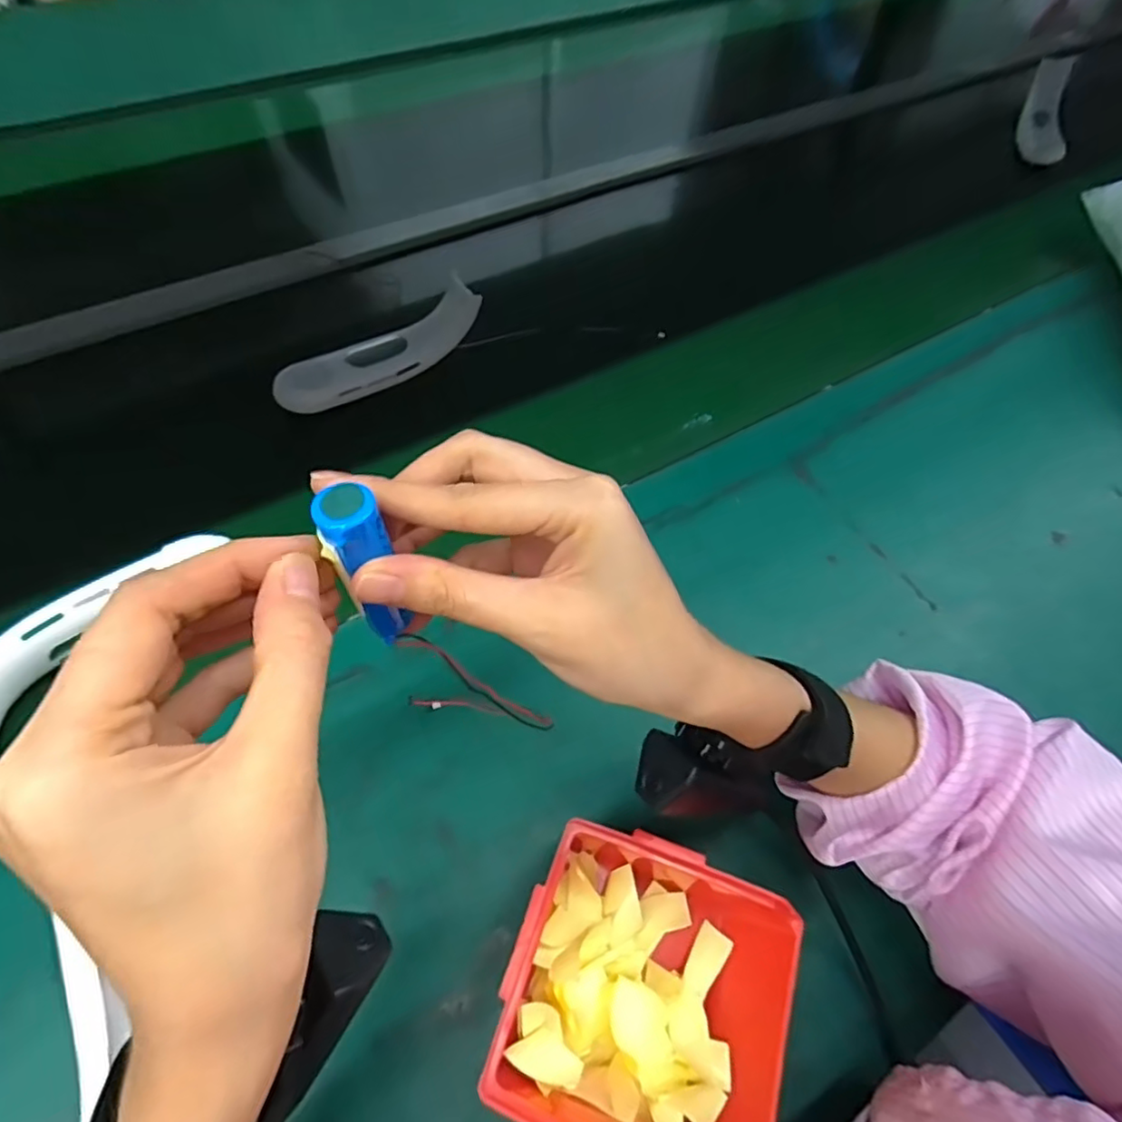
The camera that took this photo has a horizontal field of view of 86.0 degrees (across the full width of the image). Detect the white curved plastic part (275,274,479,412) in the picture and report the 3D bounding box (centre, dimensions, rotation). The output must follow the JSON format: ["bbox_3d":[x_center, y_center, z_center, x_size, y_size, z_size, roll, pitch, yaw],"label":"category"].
[{"bbox_3d":[-0.166,-0.194,0.550,0.191,0.050,0.048,-31,67,-19],"label":"white curved plastic part"}]

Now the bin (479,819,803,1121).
[{"bbox_3d":[0.044,0.216,0.304,0.135,0.066,0.123,19,61,7],"label":"bin"}]

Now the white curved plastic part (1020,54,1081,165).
[{"bbox_3d":[0.646,-0.601,0.802,0.050,0.022,0.148,7,78,35],"label":"white curved plastic part"}]

